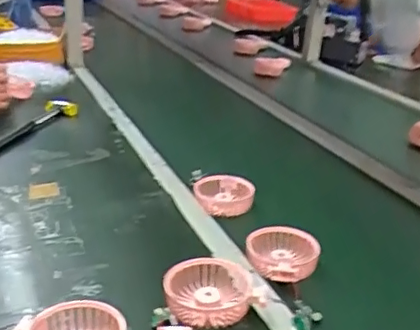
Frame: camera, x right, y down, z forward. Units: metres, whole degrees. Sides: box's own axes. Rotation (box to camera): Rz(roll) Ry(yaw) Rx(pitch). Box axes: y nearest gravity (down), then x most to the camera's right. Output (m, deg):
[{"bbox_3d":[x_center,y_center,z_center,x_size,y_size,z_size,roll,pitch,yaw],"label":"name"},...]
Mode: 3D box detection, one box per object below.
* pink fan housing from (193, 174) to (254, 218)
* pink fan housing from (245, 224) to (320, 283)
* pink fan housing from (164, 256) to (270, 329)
[{"bbox_3d":[0.021,0.046,0.891,0.090,0.036,0.084,-2,24,-13],"label":"pink fan housing"},{"bbox_3d":[0.093,0.114,0.728,0.090,0.032,0.087,6,23,6],"label":"pink fan housing"},{"bbox_3d":[0.003,0.143,0.616,0.104,0.042,0.087,-2,24,-13],"label":"pink fan housing"}]

